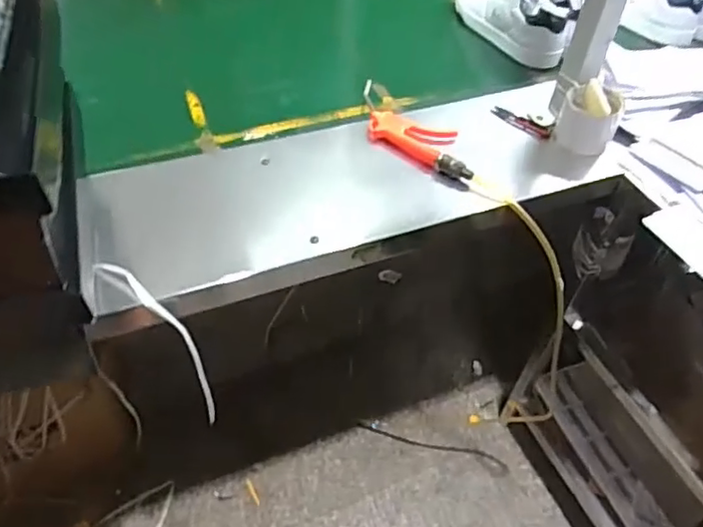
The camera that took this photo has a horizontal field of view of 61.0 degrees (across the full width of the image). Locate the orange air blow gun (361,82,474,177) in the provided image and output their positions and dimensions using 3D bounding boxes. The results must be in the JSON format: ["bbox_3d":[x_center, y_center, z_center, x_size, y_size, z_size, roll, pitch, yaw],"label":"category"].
[{"bbox_3d":[0.092,-0.194,0.872,0.231,0.028,0.090,32,54,23],"label":"orange air blow gun"}]

